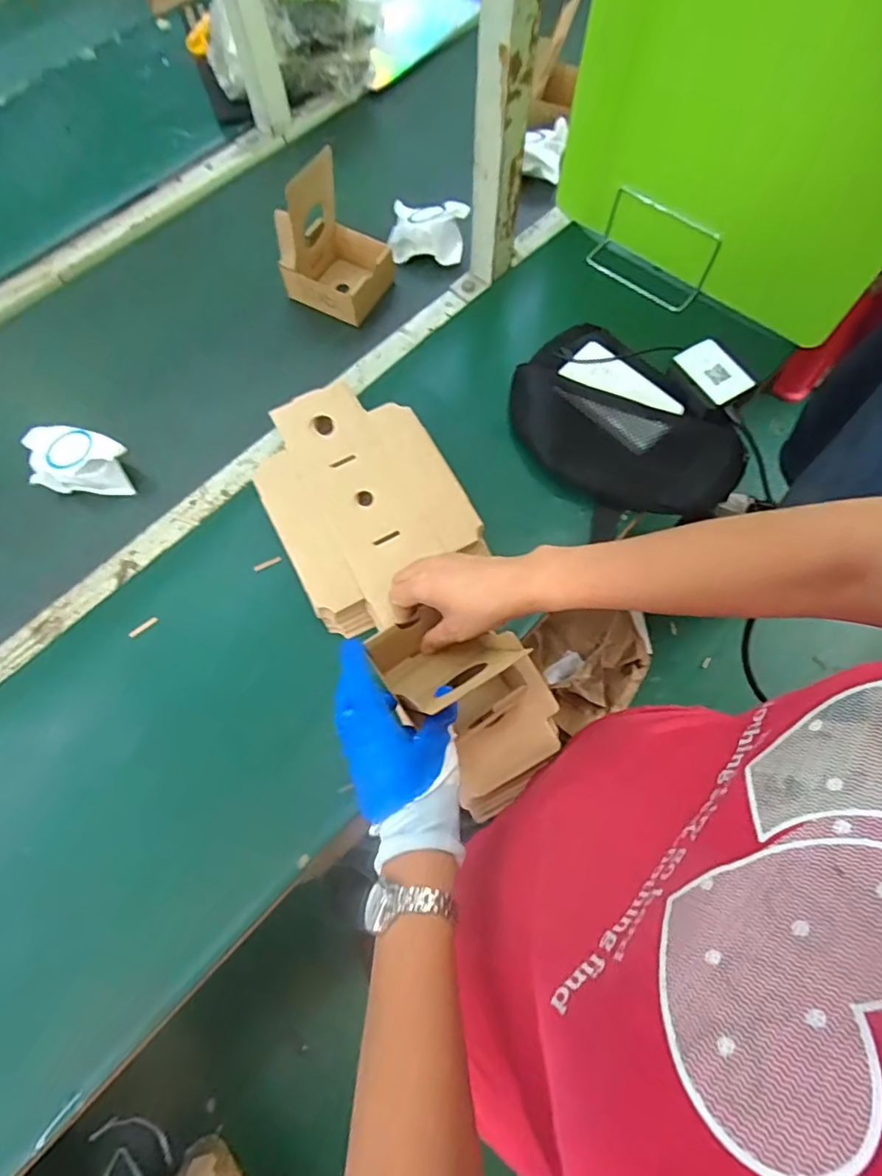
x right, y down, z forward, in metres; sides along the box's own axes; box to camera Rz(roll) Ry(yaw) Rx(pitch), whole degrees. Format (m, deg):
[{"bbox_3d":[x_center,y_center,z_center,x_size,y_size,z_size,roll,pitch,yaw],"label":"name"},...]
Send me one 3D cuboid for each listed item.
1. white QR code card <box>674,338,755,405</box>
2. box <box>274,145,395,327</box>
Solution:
[{"bbox_3d":[0.307,-0.244,0.639,0.044,0.008,0.077,-39,81,17],"label":"white QR code card"},{"bbox_3d":[-0.135,-0.441,0.716,0.124,0.131,0.104,26,71,12],"label":"box"}]

